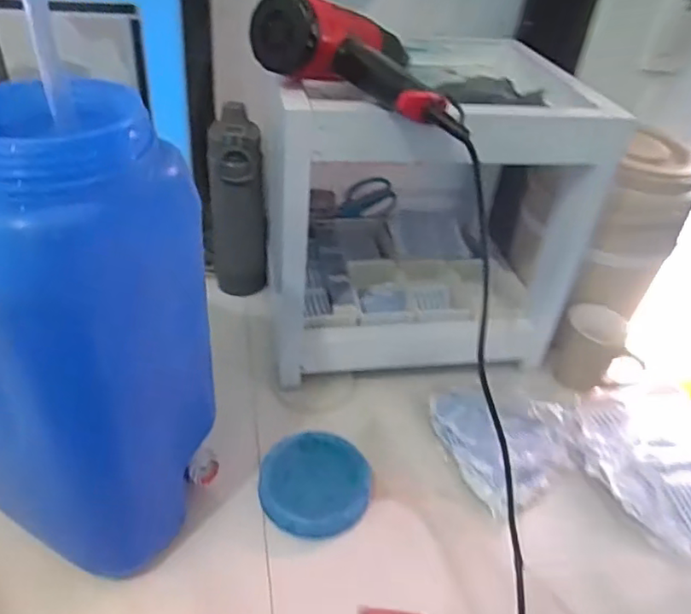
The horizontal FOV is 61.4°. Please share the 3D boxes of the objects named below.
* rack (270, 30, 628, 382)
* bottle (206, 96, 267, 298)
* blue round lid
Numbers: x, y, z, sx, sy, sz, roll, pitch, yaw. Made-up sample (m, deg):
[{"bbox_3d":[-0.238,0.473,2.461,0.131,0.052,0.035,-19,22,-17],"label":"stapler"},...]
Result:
[{"bbox_3d":[0.088,-0.133,0.768,0.359,0.349,0.306,0,39,-9],"label":"rack"},{"bbox_3d":[-0.150,-0.135,0.819,0.073,0.264,0.066,-7,41,-18],"label":"bottle"},{"bbox_3d":[-0.032,0.189,0.628,0.115,0.025,0.108,4,39,-4],"label":"blue round lid"}]

